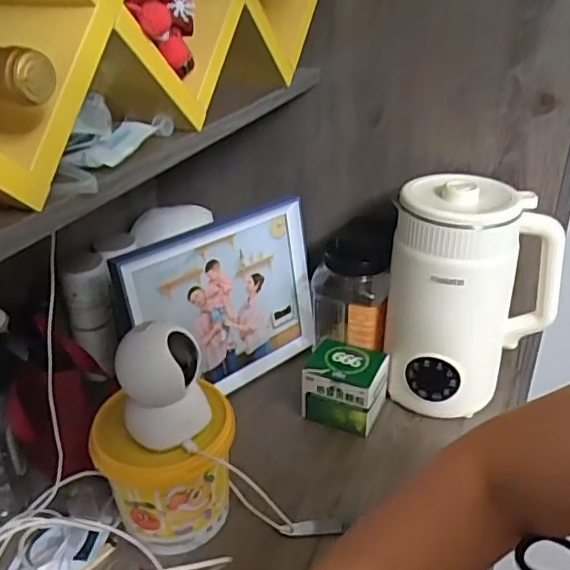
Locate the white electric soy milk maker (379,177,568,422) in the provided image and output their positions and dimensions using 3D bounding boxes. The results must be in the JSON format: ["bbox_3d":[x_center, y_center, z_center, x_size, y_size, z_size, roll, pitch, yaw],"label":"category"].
[{"bbox_3d":[0.222,0.026,0.701,0.181,0.282,0.118,12,32,22],"label":"white electric soy milk maker"}]

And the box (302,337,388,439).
[{"bbox_3d":[0.074,0.124,0.735,0.101,0.081,0.083,10,31,19],"label":"box"}]

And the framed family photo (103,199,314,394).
[{"bbox_3d":[-0.076,0.029,0.756,0.279,0.224,0.022,-24,30,-36],"label":"framed family photo"}]

